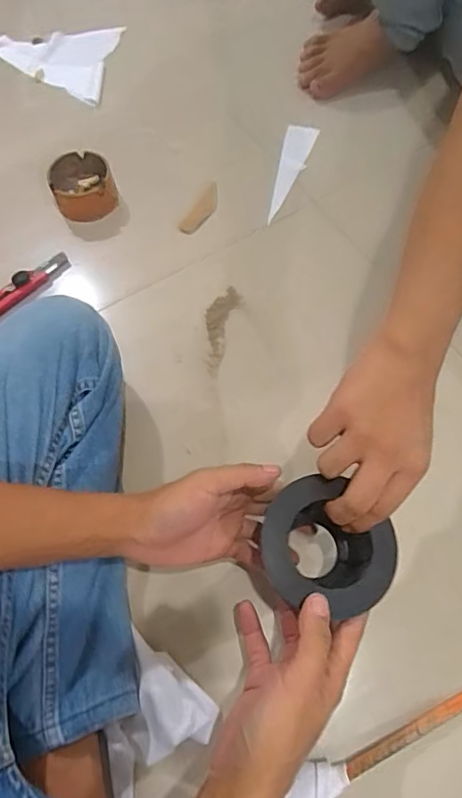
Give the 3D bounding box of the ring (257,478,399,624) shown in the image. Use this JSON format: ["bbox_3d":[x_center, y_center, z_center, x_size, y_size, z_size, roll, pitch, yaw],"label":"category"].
[{"bbox_3d":[0.078,0.125,0.439,0.108,0.061,0.099,0,63,1],"label":"ring"}]

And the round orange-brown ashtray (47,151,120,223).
[{"bbox_3d":[-0.199,-0.286,0.717,0.079,0.052,0.078,-1,64,2],"label":"round orange-brown ashtray"}]

